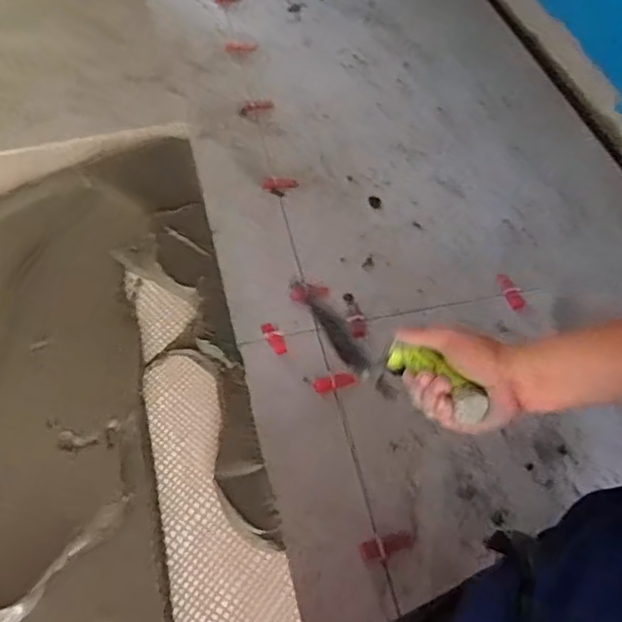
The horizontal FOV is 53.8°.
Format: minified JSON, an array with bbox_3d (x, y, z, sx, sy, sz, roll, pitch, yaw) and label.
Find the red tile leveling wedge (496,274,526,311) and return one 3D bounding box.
[{"bbox_3d":[0.365,-0.036,1.113,0.031,0.014,0.083,-10,55,-7],"label":"red tile leveling wedge"}]

